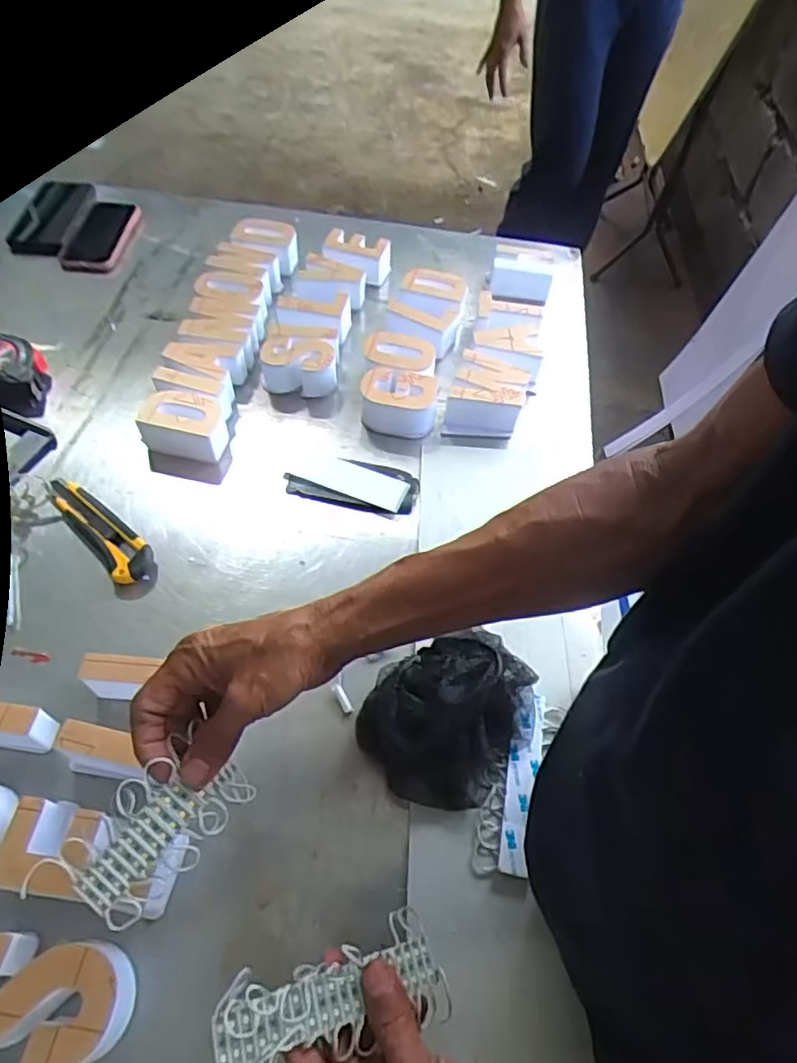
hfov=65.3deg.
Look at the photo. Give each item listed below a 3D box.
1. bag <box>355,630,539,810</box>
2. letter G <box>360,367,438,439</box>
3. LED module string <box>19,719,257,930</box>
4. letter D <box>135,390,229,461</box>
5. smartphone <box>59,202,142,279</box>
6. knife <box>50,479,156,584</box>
[{"bbox_3d":[0.042,0.145,0.502,0.114,0.059,0.140,37,62,20],"label":"bag"},{"bbox_3d":[0.001,-0.148,0.704,0.081,0.052,0.062,3,56,-1],"label":"letter G"},{"bbox_3d":[-0.147,0.178,0.373,0.108,0.028,0.058,-43,88,-16],"label":"LED module string"},{"bbox_3d":[-0.228,-0.114,0.672,0.090,0.048,0.056,13,56,6],"label":"letter D"},{"bbox_3d":[-0.409,-0.412,0.867,0.067,0.016,0.156,21,58,-20],"label":"smartphone"},{"bbox_3d":[-0.291,-0.004,0.611,0.042,0.020,0.146,-37,65,-24],"label":"knife"}]

